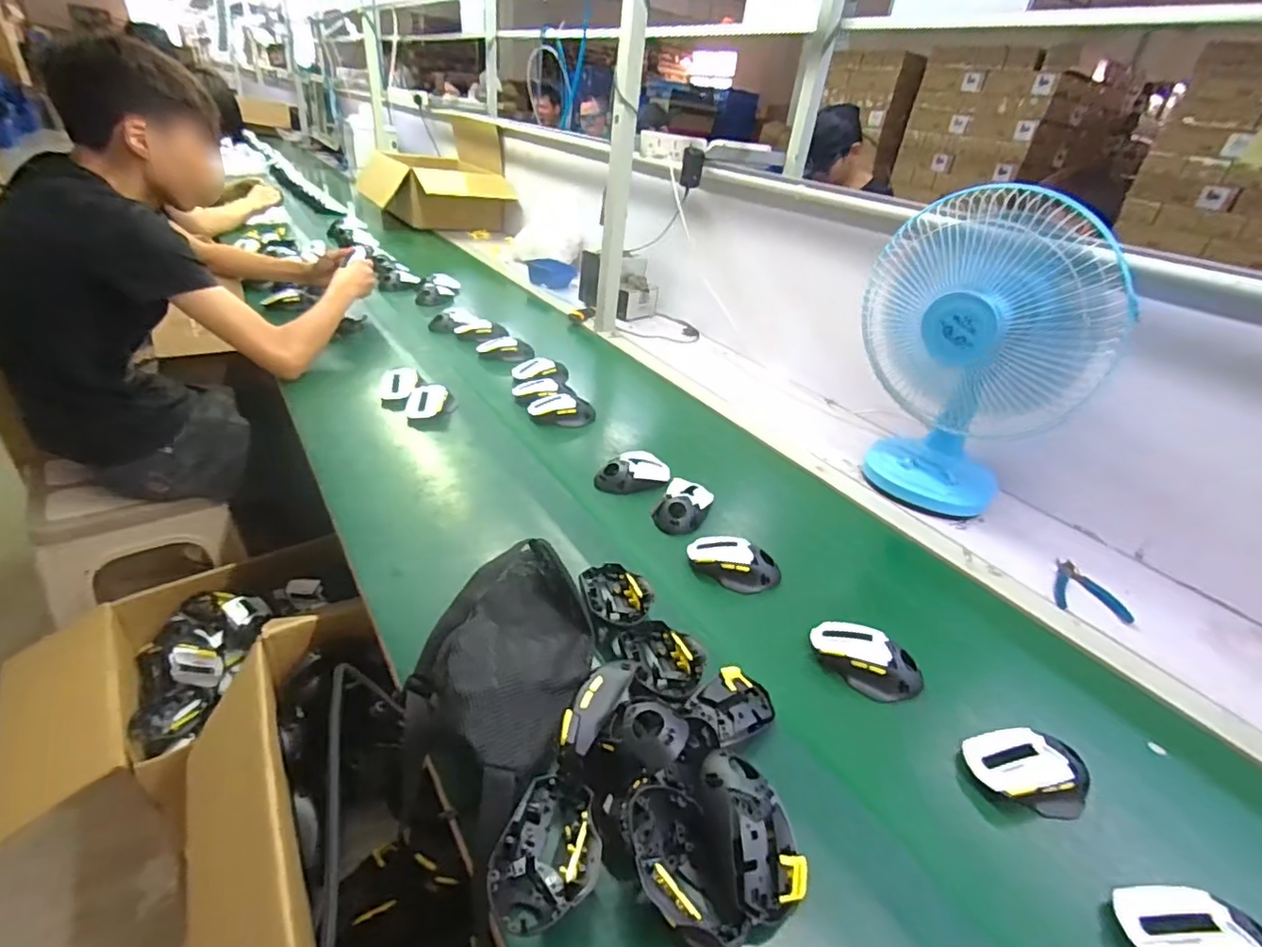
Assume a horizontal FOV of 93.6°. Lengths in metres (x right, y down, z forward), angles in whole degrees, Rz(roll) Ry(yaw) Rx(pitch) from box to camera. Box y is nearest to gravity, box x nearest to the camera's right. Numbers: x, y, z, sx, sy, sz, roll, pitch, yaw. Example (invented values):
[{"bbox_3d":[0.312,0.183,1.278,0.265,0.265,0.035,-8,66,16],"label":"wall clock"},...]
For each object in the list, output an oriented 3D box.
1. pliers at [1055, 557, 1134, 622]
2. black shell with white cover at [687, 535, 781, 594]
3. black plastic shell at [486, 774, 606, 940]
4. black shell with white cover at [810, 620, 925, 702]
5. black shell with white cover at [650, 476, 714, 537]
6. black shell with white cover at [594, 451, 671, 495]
[{"bbox_3d":[0.621,0.155,0.813,0.085,0.013,0.110,13,32,10],"label":"pliers"},{"bbox_3d":[0.132,0.113,0.761,0.120,0.037,0.059,19,34,19],"label":"black shell with white cover"},{"bbox_3d":[-0.062,0.295,0.454,0.076,0.035,0.110,17,33,17],"label":"black plastic shell"},{"bbox_3d":[0.253,0.204,0.646,0.115,0.040,0.060,29,38,31],"label":"black shell with white cover"},{"bbox_3d":[0.074,0.046,0.853,0.069,0.044,0.096,18,34,18],"label":"black shell with white cover"},{"bbox_3d":[0.002,-0.004,0.913,0.116,0.039,0.076,1,32,-8],"label":"black shell with white cover"}]

